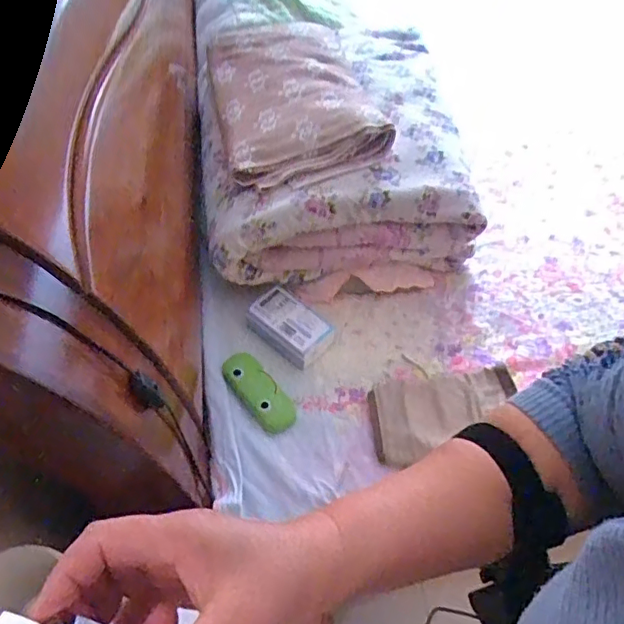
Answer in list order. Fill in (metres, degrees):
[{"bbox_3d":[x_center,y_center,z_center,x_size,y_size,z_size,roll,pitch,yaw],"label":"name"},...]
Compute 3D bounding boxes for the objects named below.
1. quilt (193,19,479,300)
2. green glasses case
[{"bbox_3d":[0.030,-0.335,1.165,0.493,0.275,0.578,-7,54,-3],"label":"quilt"},{"bbox_3d":[-0.091,0.137,0.967,0.067,0.032,0.155,-34,60,-20],"label":"green glasses case"}]

